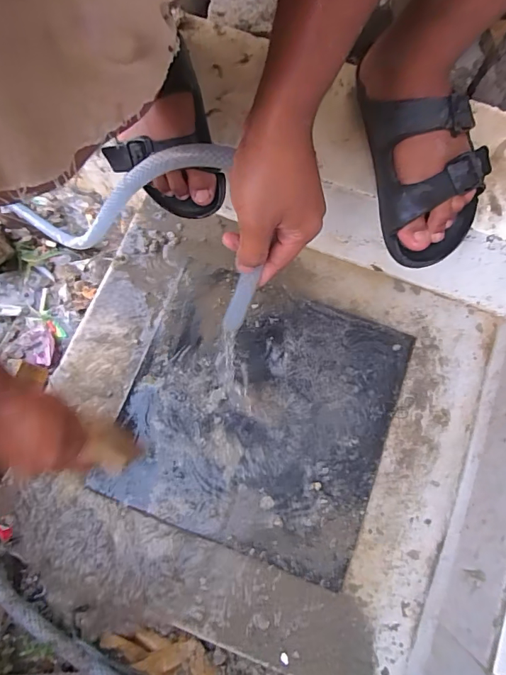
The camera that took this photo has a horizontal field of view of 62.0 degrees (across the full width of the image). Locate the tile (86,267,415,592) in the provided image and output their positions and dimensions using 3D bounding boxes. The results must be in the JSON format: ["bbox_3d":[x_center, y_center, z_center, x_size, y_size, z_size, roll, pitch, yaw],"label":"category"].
[{"bbox_3d":[0.006,0.096,0.547,0.322,0.012,0.319,20,80,5],"label":"tile"}]

